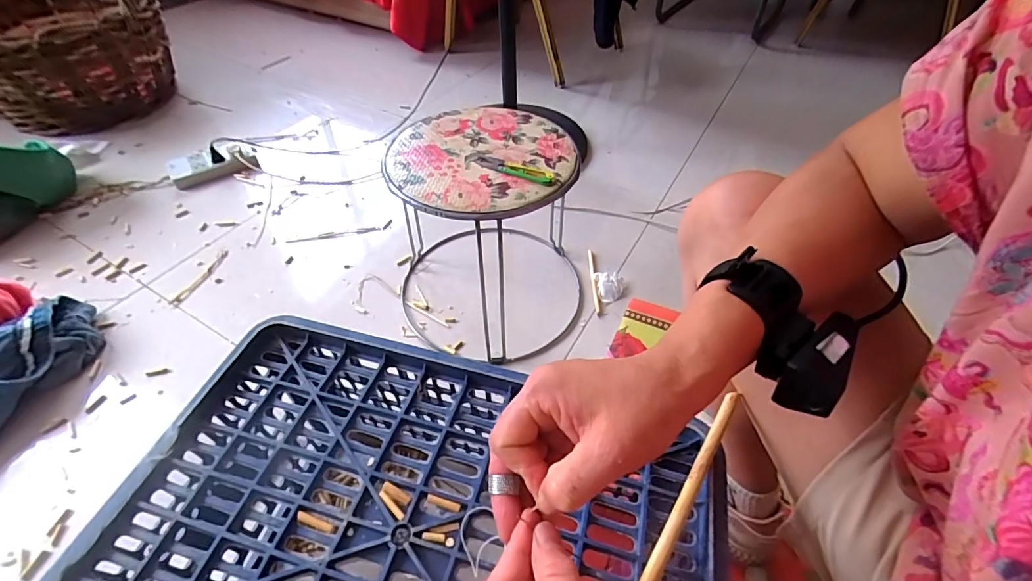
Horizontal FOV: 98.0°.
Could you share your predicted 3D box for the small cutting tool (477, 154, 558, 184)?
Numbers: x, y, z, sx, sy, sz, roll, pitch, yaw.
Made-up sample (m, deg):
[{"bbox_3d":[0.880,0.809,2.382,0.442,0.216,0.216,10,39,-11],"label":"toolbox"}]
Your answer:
[{"bbox_3d":[-0.003,-0.172,0.630,0.123,0.006,0.032,23,52,19],"label":"small cutting tool"}]

